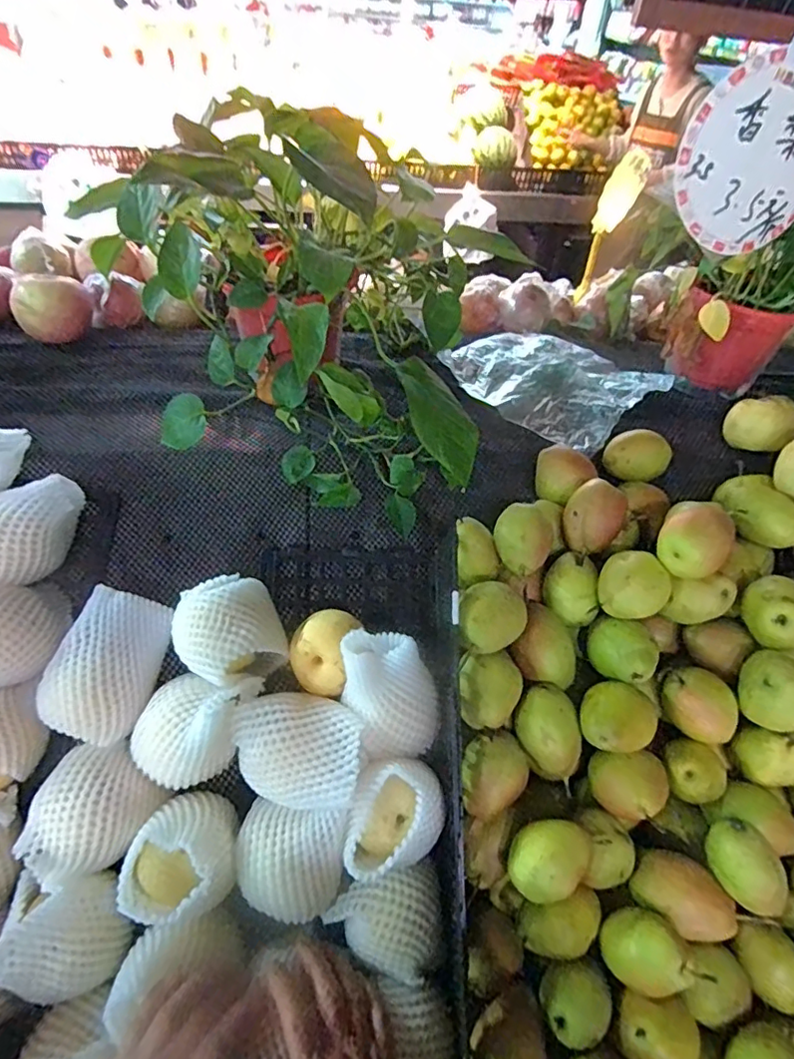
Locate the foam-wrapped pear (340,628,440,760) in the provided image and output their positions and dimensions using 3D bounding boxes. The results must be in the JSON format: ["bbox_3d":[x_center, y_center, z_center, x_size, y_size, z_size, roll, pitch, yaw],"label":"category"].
[{"bbox_3d":[-0.004,0.149,0.511,0.092,0.069,0.095,-2,45,-7],"label":"foam-wrapped pear"}]

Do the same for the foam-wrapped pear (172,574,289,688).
[{"bbox_3d":[-0.156,0.105,0.532,0.088,0.082,0.091,3,45,-3],"label":"foam-wrapped pear"}]

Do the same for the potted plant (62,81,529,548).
[{"bbox_3d":[-0.086,-0.250,0.634,0.332,0.306,0.361,0,45,-5],"label":"potted plant"}]

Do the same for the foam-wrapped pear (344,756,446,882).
[{"bbox_3d":[0.000,0.239,0.470,0.077,0.064,0.092,7,45,2],"label":"foam-wrapped pear"}]

